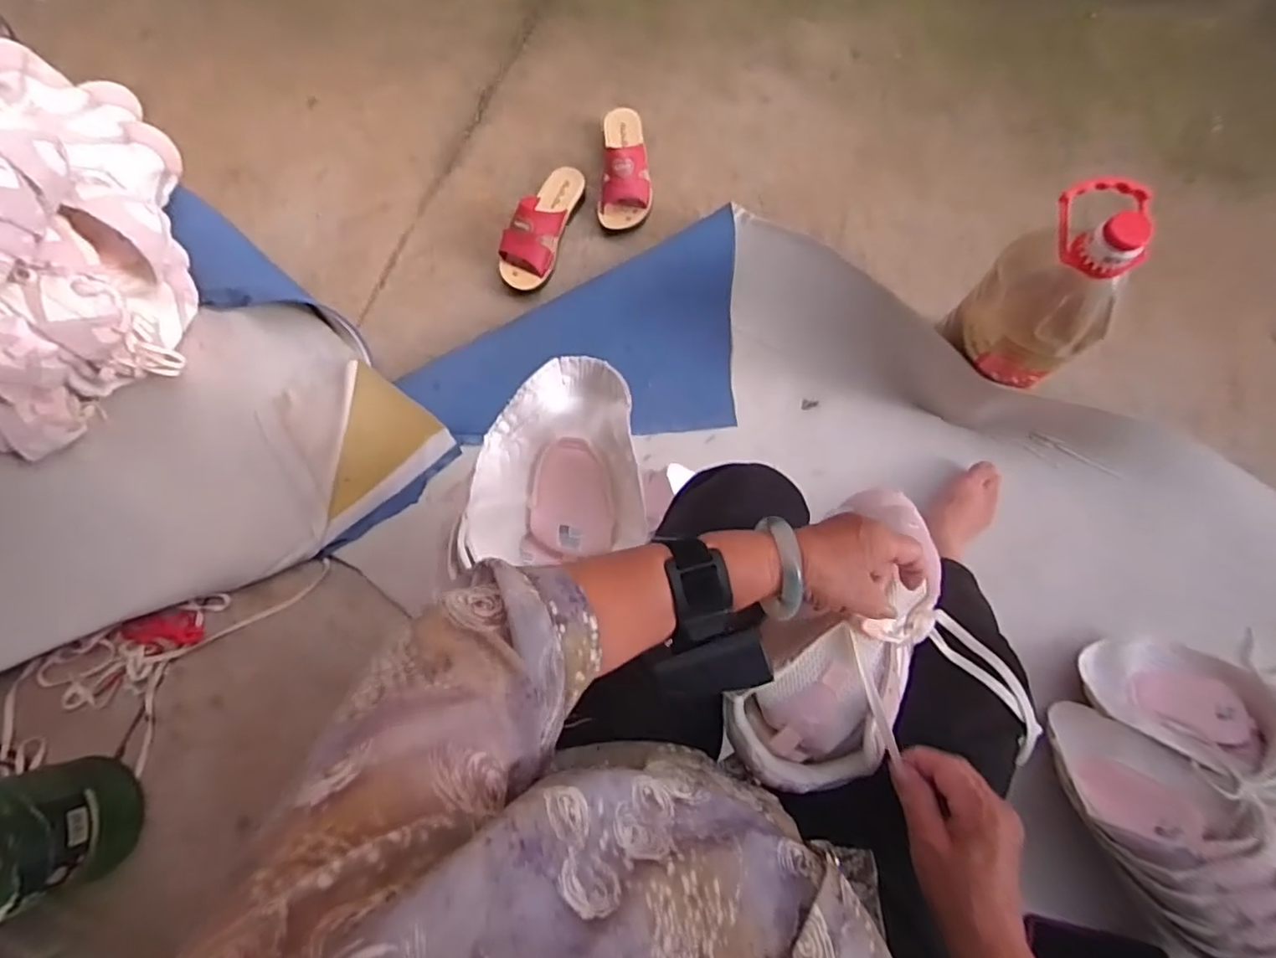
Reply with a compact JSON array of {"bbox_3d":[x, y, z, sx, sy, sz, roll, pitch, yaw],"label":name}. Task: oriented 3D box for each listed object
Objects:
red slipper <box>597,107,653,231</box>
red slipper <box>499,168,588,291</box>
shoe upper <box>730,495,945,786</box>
[{"bbox_3d":[-0.020,-0.536,1.046,0.089,0.072,0.221,1,77,3],"label":"red slipper"},{"bbox_3d":[-0.162,-0.420,1.016,0.083,0.068,0.223,18,78,7],"label":"red slipper"},{"bbox_3d":[0.173,0.125,0.505,0.111,0.086,0.258,33,72,9],"label":"shoe upper"}]

